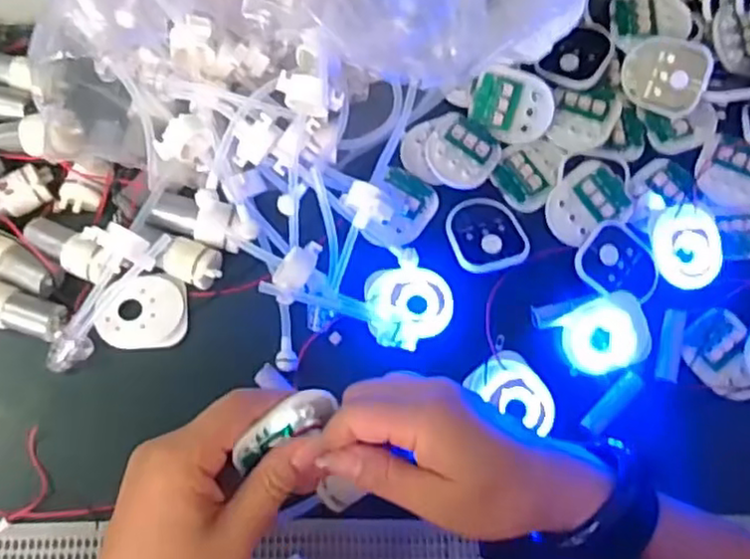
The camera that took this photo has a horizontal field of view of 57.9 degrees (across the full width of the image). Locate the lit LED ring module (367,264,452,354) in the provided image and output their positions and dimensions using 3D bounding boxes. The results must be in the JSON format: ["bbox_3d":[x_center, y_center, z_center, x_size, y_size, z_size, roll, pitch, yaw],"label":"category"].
[{"bbox_3d":[0.024,0.018,0.443,0.055,0.020,0.057,-5,69,-5],"label":"lit LED ring module"}]

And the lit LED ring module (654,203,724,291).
[{"bbox_3d":[0.217,-0.023,0.465,0.047,0.011,0.057,4,68,-1],"label":"lit LED ring module"}]

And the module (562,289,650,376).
[{"bbox_3d":[0.153,0.035,0.446,0.059,0.007,0.048,-13,70,-8],"label":"module"}]

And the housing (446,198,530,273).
[{"bbox_3d":[0.076,-0.033,0.467,0.051,0.009,0.059,-13,70,-8],"label":"housing"}]

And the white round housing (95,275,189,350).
[{"bbox_3d":[-0.149,0.022,0.439,0.054,0.015,0.045,-6,69,-5],"label":"white round housing"}]

